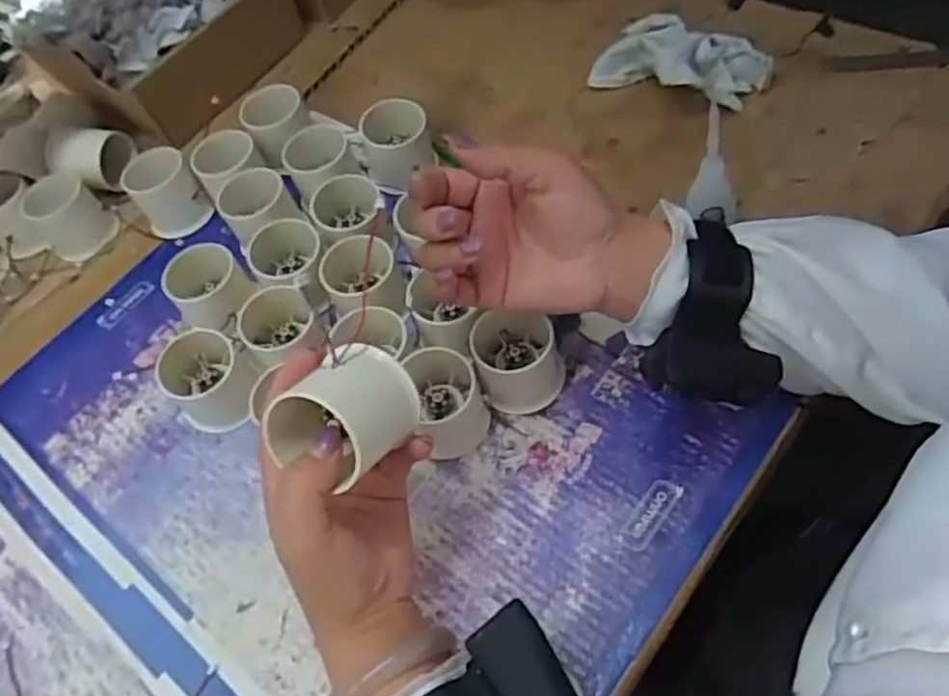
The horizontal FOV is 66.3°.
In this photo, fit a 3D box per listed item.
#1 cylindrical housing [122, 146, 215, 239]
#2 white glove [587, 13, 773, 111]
[{"bbox_3d":[-0.247,-0.125,0.587,0.052,0.050,0.047,-35,60,-11],"label":"cylindrical housing"},{"bbox_3d":[0.167,-0.231,0.578,0.129,0.045,0.086,29,69,25],"label":"white glove"}]

